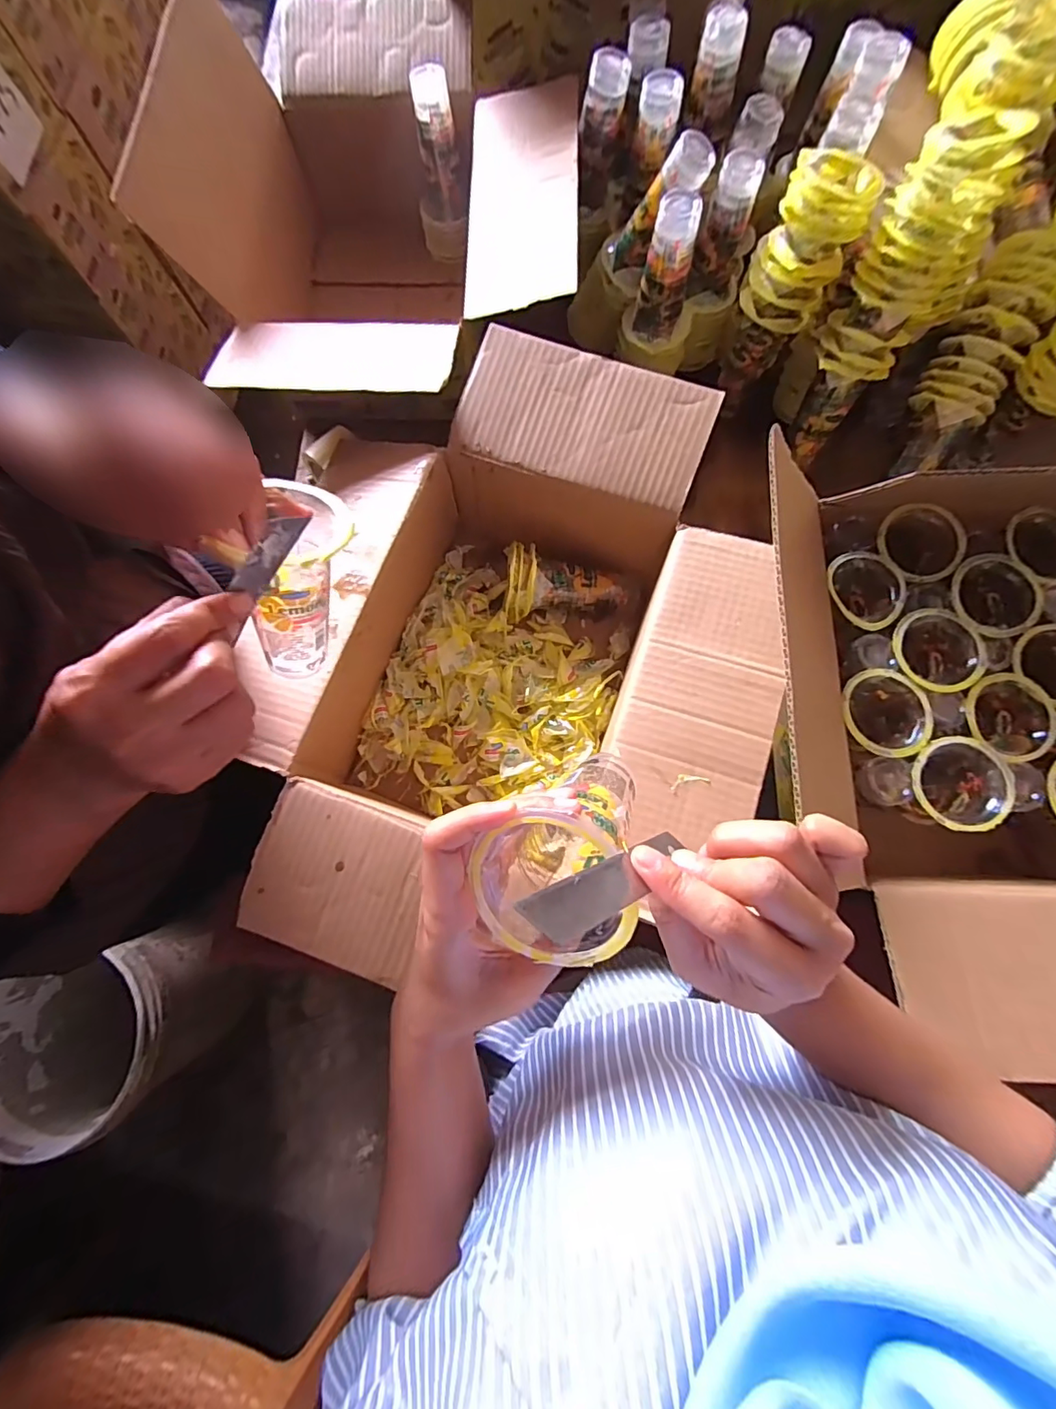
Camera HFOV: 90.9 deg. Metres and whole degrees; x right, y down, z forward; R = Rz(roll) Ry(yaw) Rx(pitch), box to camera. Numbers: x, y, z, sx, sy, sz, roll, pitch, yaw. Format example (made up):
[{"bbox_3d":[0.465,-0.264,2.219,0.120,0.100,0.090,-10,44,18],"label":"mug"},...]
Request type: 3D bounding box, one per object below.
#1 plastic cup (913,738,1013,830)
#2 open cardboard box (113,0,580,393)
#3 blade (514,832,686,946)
[{"bbox_3d":[0.340,0.069,0.437,0.069,0.077,0.070,0,77,1],"label":"plastic cup"},{"bbox_3d":[-0.146,-0.535,0.612,0.388,0.281,0.527,2,77,2],"label":"open cardboard box"},{"bbox_3d":[0.033,0.065,0.192,0.004,0.095,0.018,-38,68,36],"label":"blade"}]

